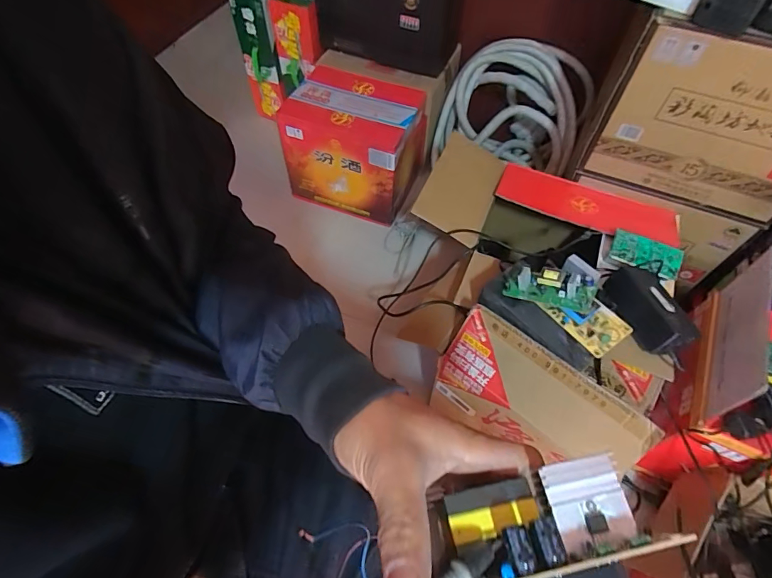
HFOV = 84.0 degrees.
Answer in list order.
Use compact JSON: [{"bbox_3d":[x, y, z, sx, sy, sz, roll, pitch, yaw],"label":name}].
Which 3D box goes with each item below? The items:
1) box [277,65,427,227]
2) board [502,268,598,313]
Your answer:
[{"bbox_3d":[-0.078,-0.406,1.221,0.341,0.297,0.258,17,59,10],"label":"box"},{"bbox_3d":[0.249,-0.003,0.661,0.129,0.040,0.060,8,55,29],"label":"board"}]

